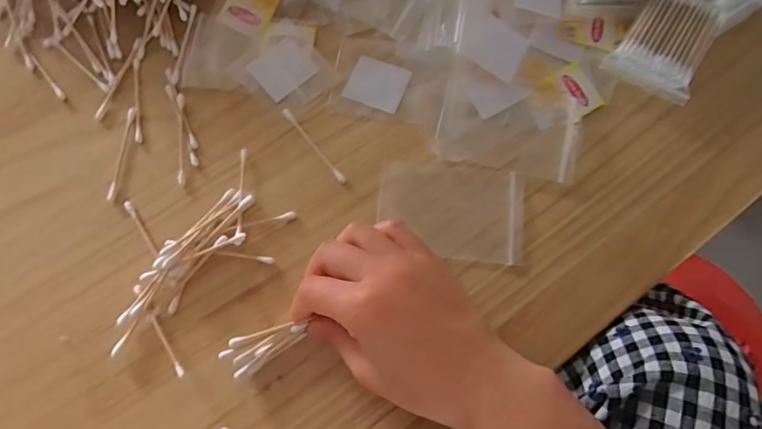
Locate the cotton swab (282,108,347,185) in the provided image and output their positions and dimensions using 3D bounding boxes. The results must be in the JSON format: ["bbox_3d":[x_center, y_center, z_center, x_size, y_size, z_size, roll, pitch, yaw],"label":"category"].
[{"bbox_3d":[-0.047,-0.049,0.347,0.006,0.004,0.070,-37,75,-13],"label":"cotton swab"}]

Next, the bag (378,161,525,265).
[{"bbox_3d":[0.048,-0.003,0.336,0.098,0.005,0.066,6,72,2],"label":"bag"}]

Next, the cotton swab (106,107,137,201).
[{"bbox_3d":[-0.177,-0.043,0.337,0.005,0.004,0.068,4,70,0],"label":"cotton swab"}]

